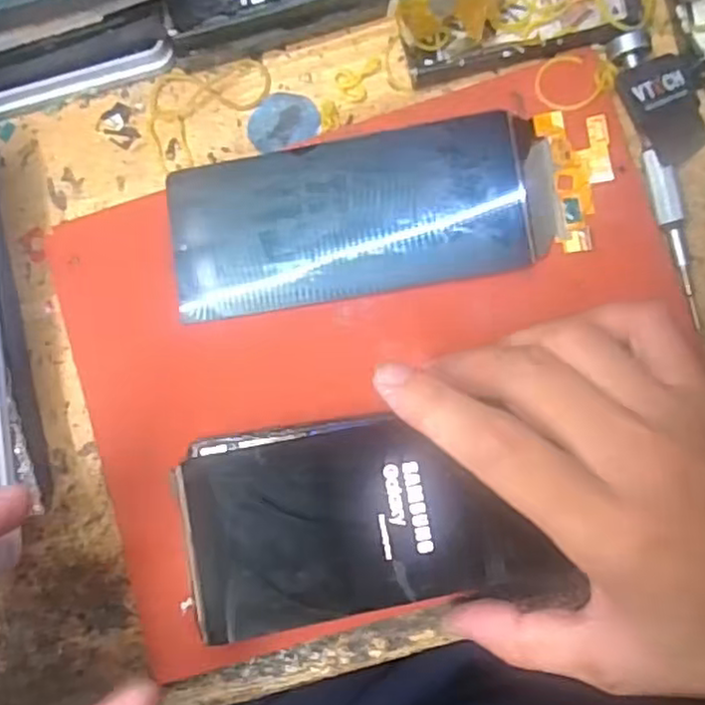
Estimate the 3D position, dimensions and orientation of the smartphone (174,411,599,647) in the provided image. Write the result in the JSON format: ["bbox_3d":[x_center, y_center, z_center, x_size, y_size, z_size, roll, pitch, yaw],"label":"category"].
[{"bbox_3d":[0.007,0.063,0.260,0.138,0.006,0.073,-6,83,-4],"label":"smartphone"}]

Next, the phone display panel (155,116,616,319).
[{"bbox_3d":[0.014,-0.060,0.292,0.184,0.006,0.067,-8,86,4],"label":"phone display panel"}]

